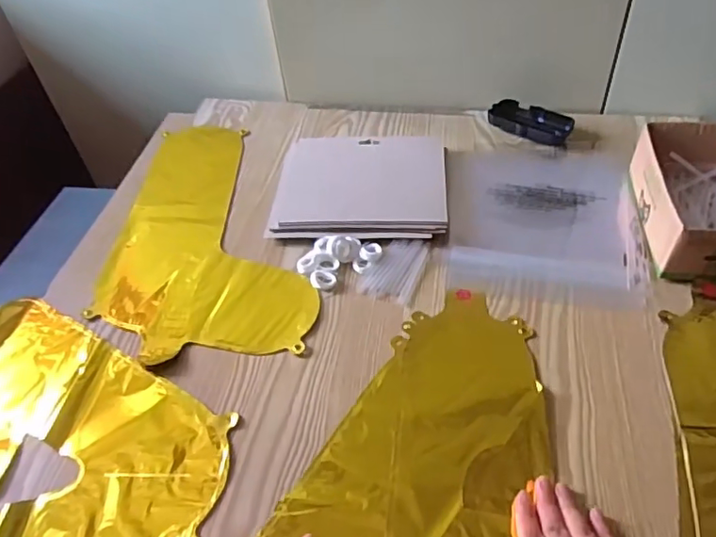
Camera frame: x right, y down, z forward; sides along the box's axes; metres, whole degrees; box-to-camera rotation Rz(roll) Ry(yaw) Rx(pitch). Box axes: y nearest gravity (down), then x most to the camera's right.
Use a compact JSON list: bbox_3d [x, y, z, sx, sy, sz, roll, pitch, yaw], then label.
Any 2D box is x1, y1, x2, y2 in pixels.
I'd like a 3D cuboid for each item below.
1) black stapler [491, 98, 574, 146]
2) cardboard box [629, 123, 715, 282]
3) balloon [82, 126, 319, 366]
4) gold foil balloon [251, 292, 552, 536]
[{"bbox_3d":[0.229,-0.193,0.749,0.109,0.026,0.054,20,52,23],"label":"black stapler"},{"bbox_3d":[0.368,-0.071,0.584,0.133,0.070,0.182,1,47,7],"label":"cardboard box"},{"bbox_3d":[-0.173,-0.059,0.674,0.225,0.006,0.395,-6,46,0],"label":"balloon"},{"bbox_3d":[0.030,0.188,0.436,0.239,0.014,0.408,5,47,10],"label":"gold foil balloon"}]

